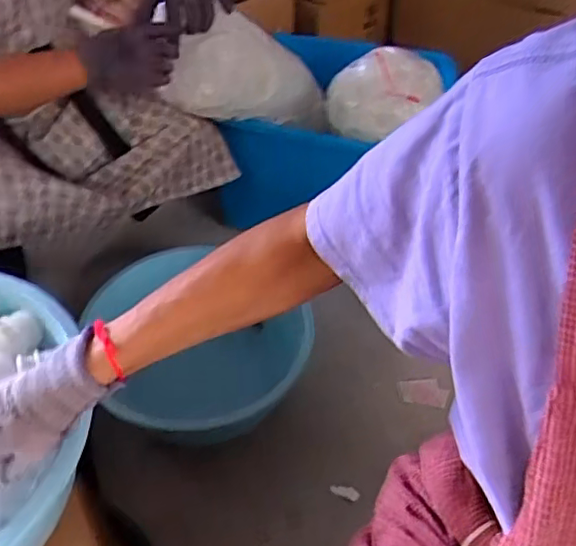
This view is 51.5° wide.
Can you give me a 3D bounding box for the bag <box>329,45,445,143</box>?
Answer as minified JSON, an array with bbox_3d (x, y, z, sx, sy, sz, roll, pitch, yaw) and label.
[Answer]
[{"bbox_3d":[0.173,-0.342,1.134,0.174,0.141,0.156,-10,46,-10],"label":"bag"}]

